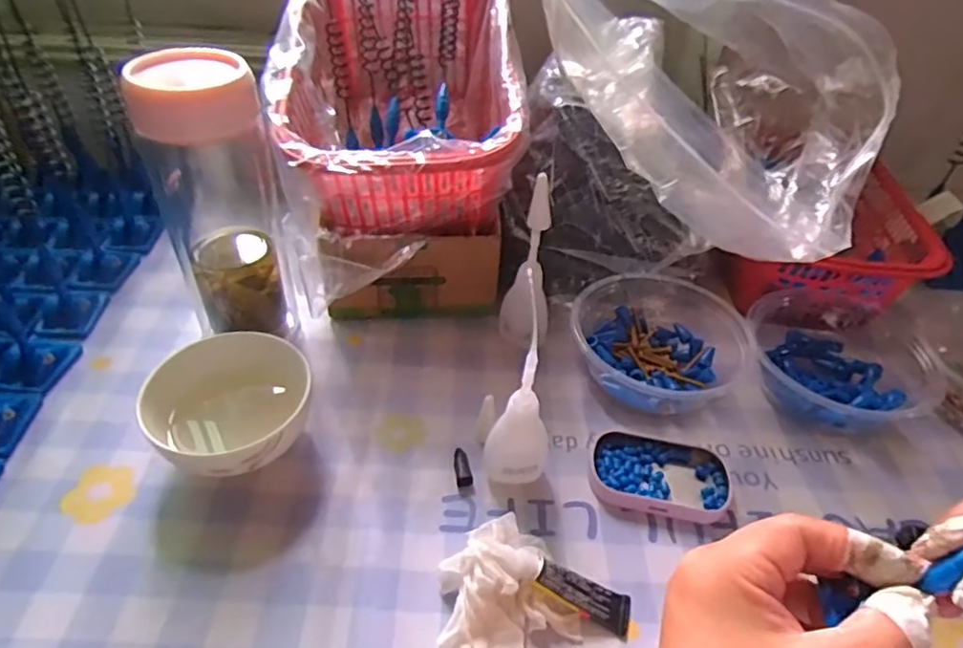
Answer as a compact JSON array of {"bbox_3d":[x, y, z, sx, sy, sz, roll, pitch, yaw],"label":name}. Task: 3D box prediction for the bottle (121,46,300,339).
[{"bbox_3d":[-0.158,-0.067,0.377,0.063,0.180,0.054,-15,47,-19],"label":"bottle"}]

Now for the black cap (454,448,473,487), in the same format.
[{"bbox_3d":[-0.011,0.084,0.353,0.009,0.007,0.023,-4,44,-8],"label":"black cap"}]

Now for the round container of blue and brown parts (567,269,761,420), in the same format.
[{"bbox_3d":[0.116,0.010,0.418,0.106,0.043,0.107,2,44,-2],"label":"round container of blue and brown parts"}]

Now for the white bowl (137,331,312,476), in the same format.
[{"bbox_3d":[-0.136,0.049,0.337,0.079,0.053,0.078,2,44,-2],"label":"white bowl"}]

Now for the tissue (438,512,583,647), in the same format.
[{"bbox_3d":[0.011,0.133,0.287,0.063,0.025,0.070,-15,47,-19],"label":"tissue"}]

